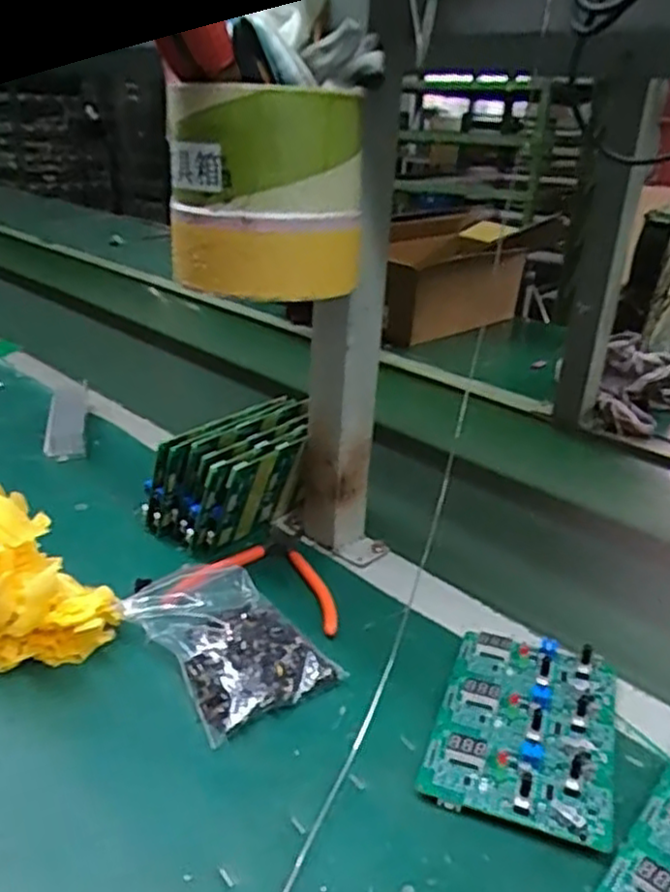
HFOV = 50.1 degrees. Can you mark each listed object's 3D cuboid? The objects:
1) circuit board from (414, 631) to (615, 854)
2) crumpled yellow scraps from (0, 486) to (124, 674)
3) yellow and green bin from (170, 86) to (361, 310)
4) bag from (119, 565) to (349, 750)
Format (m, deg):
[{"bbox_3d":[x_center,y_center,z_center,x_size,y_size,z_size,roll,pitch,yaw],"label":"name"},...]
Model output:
[{"bbox_3d":[0.120,0.175,0.455,0.105,0.021,0.142,11,26,18],"label":"circuit board"},{"bbox_3d":[-0.240,0.096,0.482,0.167,0.103,0.088,-13,29,-30],"label":"crumpled yellow scraps"},{"bbox_3d":[-0.042,-0.153,0.449,0.122,0.124,0.121,1,25,-2],"label":"yellow and green bin"},{"bbox_3d":[-0.077,0.136,0.511,0.099,0.031,0.146,-17,31,-35],"label":"bag"}]

